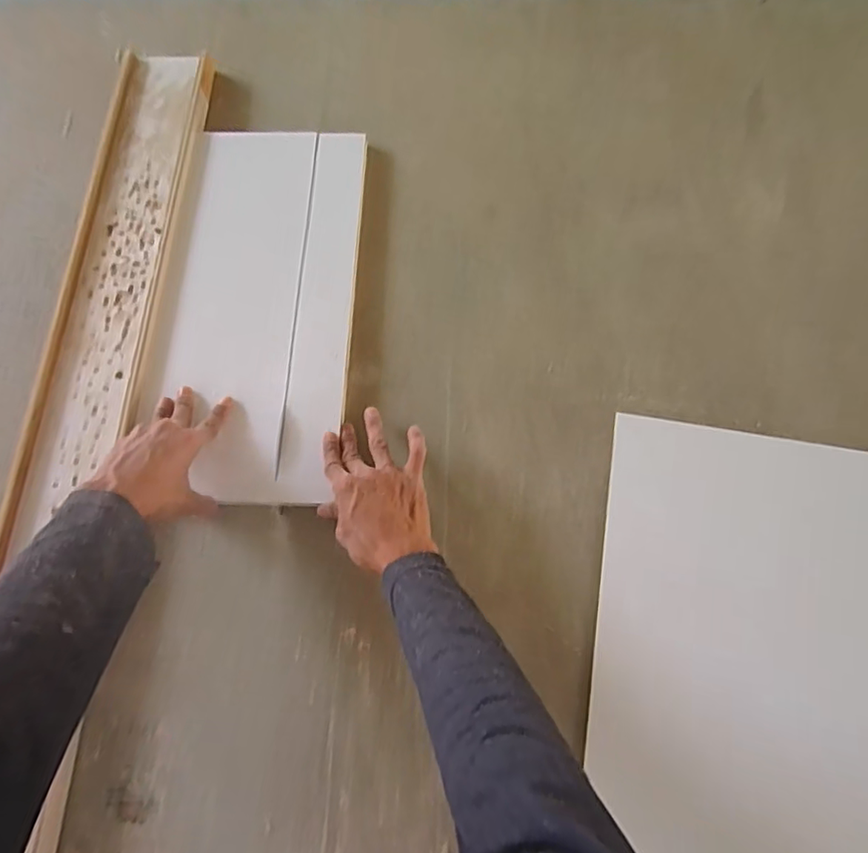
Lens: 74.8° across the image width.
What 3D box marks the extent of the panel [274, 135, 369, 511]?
[{"bbox_3d":[-0.125,-0.143,0.657,0.063,0.016,0.472,2,71,2],"label":"panel"}]

